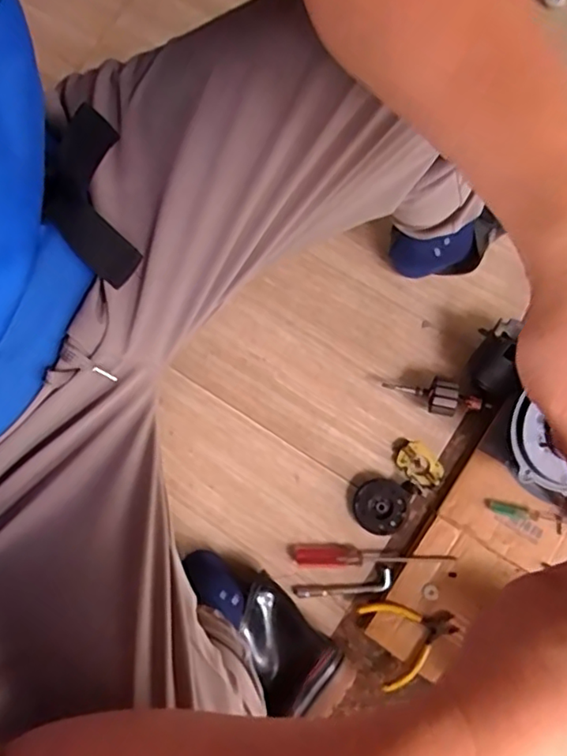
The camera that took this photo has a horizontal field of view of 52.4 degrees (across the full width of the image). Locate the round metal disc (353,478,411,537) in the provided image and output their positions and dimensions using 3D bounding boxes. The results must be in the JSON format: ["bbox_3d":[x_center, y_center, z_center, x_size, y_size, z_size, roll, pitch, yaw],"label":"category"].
[{"bbox_3d":[0.124,0.164,0.731,0.067,0.017,0.067,0,78,1],"label":"round metal disc"}]

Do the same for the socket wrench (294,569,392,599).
[{"bbox_3d":[0.075,0.260,0.715,0.119,0.011,0.023,-12,77,4],"label":"socket wrench"}]

